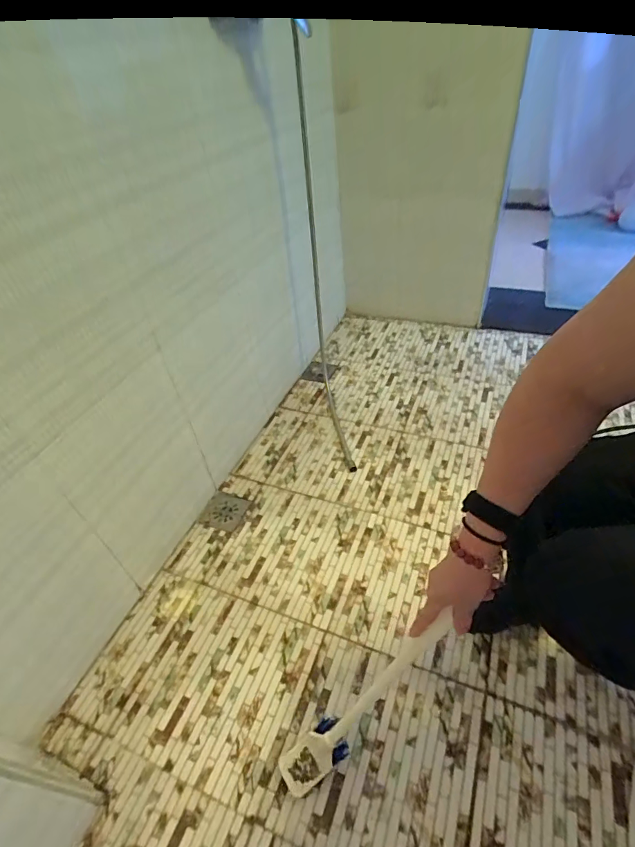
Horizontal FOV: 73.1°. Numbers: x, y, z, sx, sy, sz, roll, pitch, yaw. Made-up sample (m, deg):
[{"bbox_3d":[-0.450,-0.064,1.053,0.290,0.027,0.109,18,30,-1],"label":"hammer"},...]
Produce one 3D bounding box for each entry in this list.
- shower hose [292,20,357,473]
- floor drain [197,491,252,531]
[{"bbox_3d":[0.014,-0.404,1.123,0.051,0.875,0.672,-7,44,0],"label":"shower hose"},{"bbox_3d":[-0.241,0.229,1.122,0.114,0.019,0.102,11,48,11],"label":"floor drain"}]

